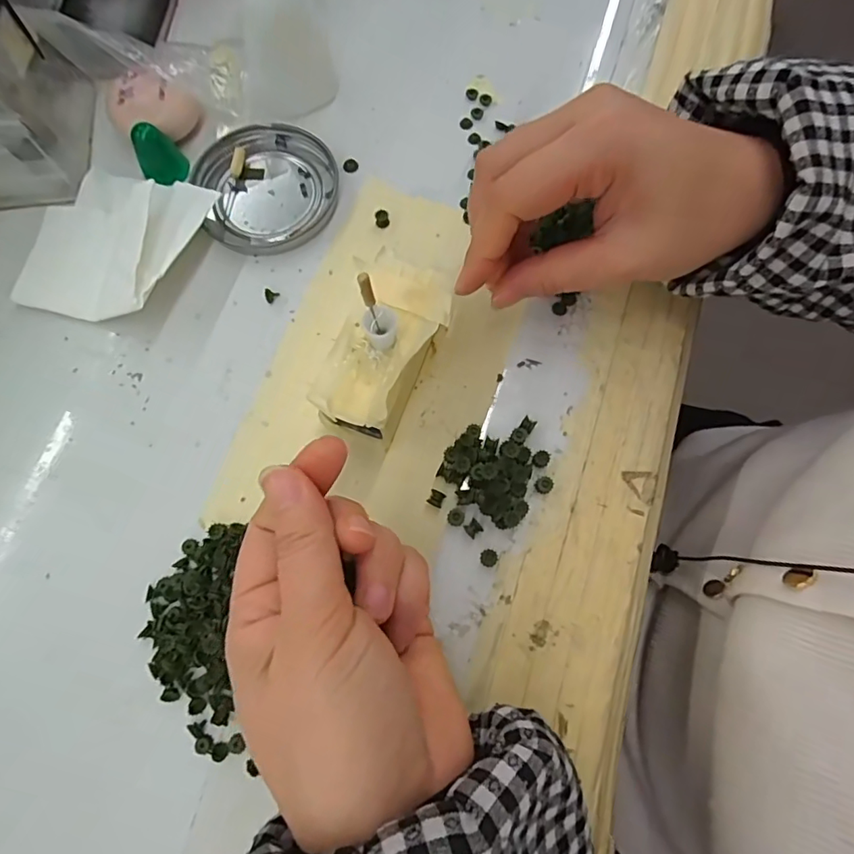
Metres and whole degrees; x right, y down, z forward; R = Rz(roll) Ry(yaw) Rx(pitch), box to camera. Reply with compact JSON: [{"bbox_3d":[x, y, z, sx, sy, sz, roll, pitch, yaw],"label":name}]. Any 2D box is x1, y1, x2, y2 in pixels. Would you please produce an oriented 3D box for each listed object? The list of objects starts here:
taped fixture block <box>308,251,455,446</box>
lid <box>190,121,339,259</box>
[{"bbox_3d":[-0.018,-0.036,0.245,0.046,0.043,0.084,15,74,4],"label":"taped fixture block"},{"bbox_3d":[-0.086,-0.132,0.293,0.074,0.008,0.073,0,74,-1],"label":"lid"}]

